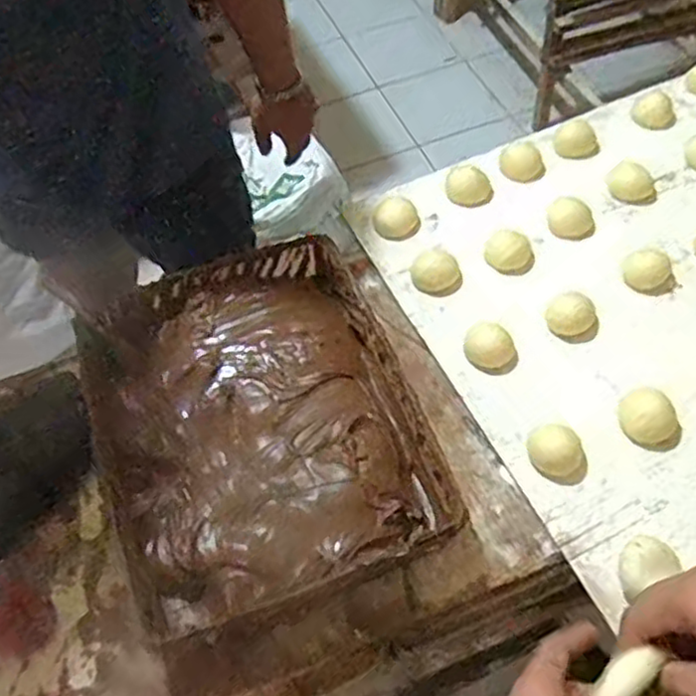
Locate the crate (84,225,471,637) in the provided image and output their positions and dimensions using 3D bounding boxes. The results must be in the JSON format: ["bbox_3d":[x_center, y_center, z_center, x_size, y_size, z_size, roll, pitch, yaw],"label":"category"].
[{"bbox_3d":[-0.086,0.066,0.685,0.283,0.064,0.355,-21,57,-9],"label":"crate"}]

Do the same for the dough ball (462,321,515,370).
[{"bbox_3d":[0.142,-0.001,0.728,0.050,0.031,0.040,6,57,9],"label":"dough ball"}]

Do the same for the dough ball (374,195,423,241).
[{"bbox_3d":[0.057,-0.152,0.843,0.049,0.024,0.050,-2,56,3],"label":"dough ball"}]

